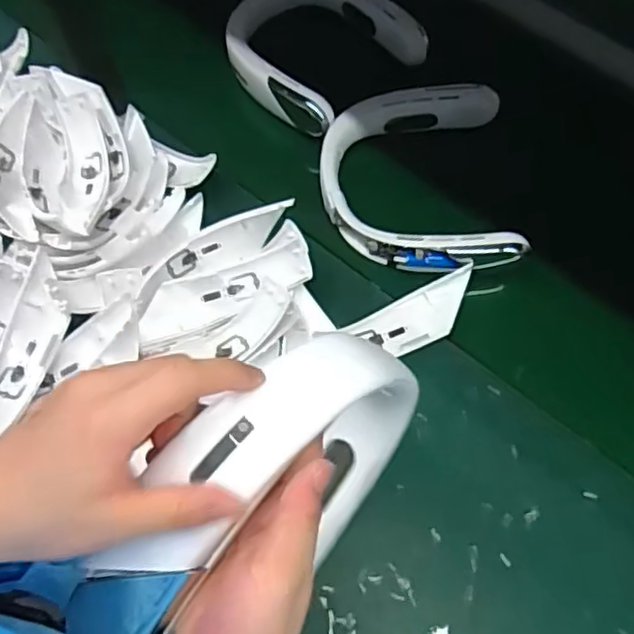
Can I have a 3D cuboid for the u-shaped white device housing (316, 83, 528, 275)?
[{"bbox_3d":[0.103,-0.143,0.689,0.190,0.056,0.207,-2,65,0],"label":"u-shaped white device housing"}]

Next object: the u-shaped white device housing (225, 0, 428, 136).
[{"bbox_3d":[-0.014,-0.325,0.775,0.222,0.066,0.192,37,71,16],"label":"u-shaped white device housing"}]

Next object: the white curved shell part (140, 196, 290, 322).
[{"bbox_3d":[-0.105,-0.063,0.644,0.171,0.054,0.035,-31,69,-13],"label":"white curved shell part"}]

